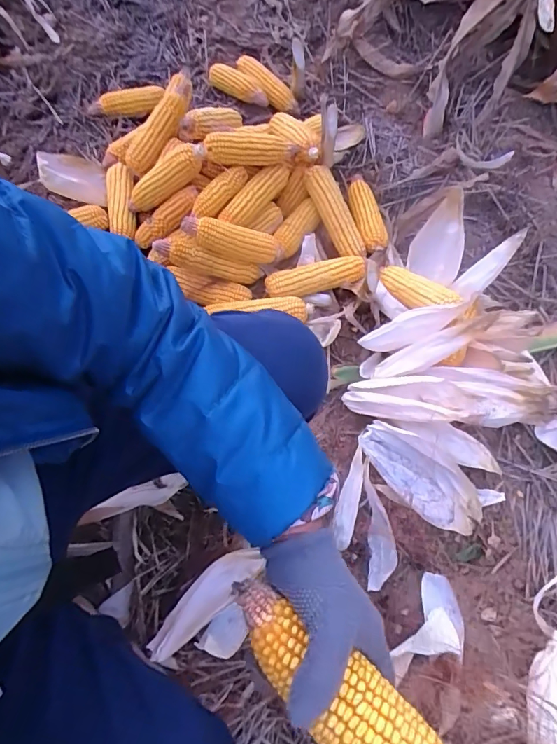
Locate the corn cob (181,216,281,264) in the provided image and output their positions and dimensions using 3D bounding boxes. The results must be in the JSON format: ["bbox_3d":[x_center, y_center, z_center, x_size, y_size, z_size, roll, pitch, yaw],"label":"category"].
[{"bbox_3d":[-0.083,-0.242,0.816,0.186,0.047,0.050,12,66,-17],"label":"corn cob"}]

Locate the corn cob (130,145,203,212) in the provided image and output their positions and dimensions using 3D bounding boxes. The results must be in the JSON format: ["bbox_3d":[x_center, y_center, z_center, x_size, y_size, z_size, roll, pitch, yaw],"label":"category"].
[{"bbox_3d":[-0.224,-0.367,0.861,0.207,0.056,0.053,-19,61,35],"label":"corn cob"}]

